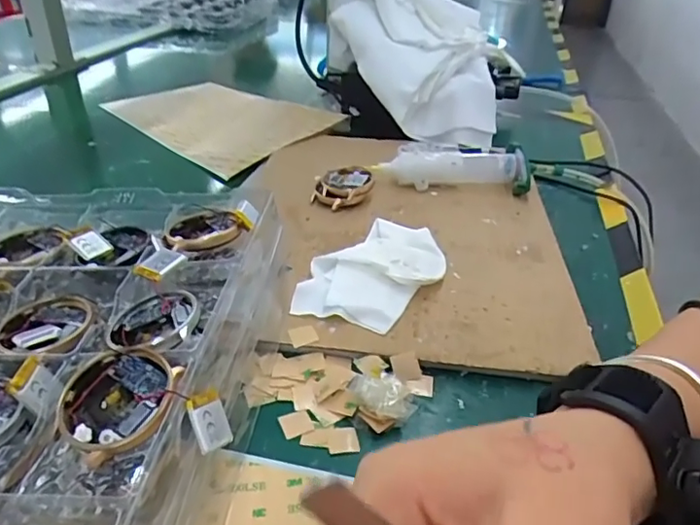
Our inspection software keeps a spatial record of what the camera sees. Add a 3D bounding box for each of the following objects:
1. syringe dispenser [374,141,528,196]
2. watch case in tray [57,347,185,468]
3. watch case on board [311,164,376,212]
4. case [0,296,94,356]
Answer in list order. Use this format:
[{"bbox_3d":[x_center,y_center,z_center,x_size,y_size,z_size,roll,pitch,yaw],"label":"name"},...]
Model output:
[{"bbox_3d":[0.091,-0.085,0.505,0.130,0.037,0.033,5,33,3],"label":"syringe dispenser"},{"bbox_3d":[-0.092,0.053,0.224,0.042,0.010,0.044,27,59,31],"label":"watch case in tray"},{"bbox_3d":[-0.007,-0.062,0.478,0.051,0.021,0.057,7,33,7],"label":"watch case on board"},{"bbox_3d":[-0.152,0.031,0.281,0.042,0.007,0.047,-11,36,-20],"label":"case"}]

